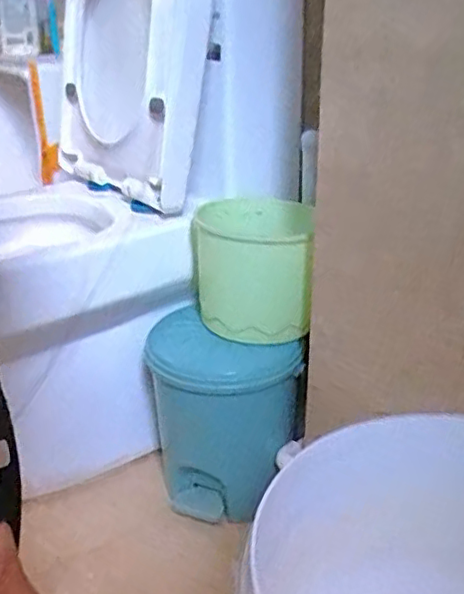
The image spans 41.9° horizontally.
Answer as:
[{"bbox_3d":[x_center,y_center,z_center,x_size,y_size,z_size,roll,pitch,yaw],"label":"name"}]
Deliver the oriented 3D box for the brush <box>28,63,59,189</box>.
[{"bbox_3d":[-0.401,-0.367,1.300,0.035,0.247,0.033,-11,27,-20],"label":"brush"}]

